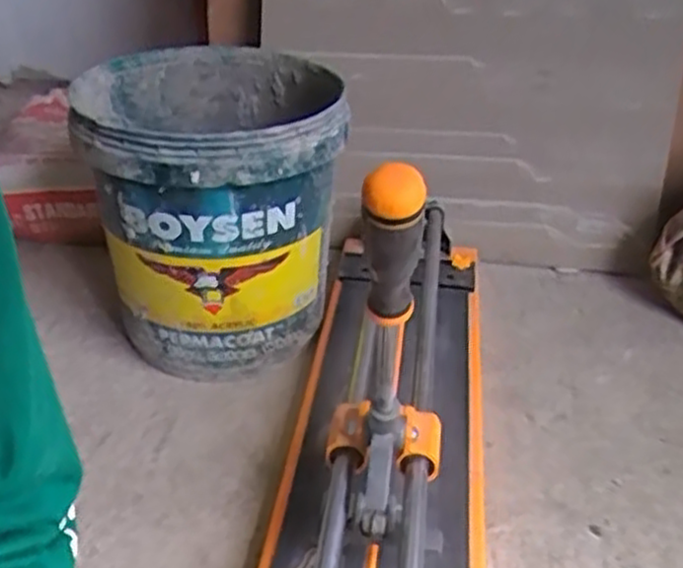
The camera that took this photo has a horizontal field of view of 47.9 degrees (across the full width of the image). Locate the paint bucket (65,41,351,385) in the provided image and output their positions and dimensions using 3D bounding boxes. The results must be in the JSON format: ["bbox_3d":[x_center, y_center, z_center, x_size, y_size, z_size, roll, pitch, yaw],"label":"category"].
[{"bbox_3d":[-0.151,-0.078,0.929,0.278,0.327,0.299,-3,33,-9],"label":"paint bucket"}]

